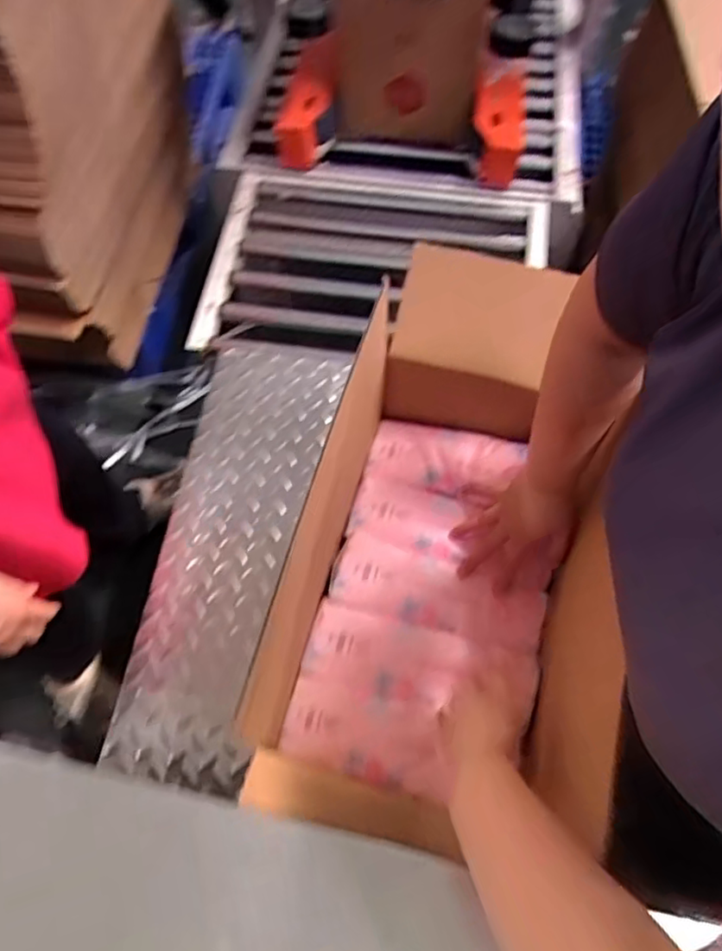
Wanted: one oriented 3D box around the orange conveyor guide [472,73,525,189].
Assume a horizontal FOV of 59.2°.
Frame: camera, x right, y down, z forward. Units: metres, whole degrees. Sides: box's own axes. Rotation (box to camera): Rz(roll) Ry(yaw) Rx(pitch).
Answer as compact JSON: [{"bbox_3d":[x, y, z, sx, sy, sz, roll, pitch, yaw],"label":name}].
[{"bbox_3d":[0.281,-0.713,1.282,0.106,0.095,0.255,10,64,4],"label":"orange conveyor guide"}]

